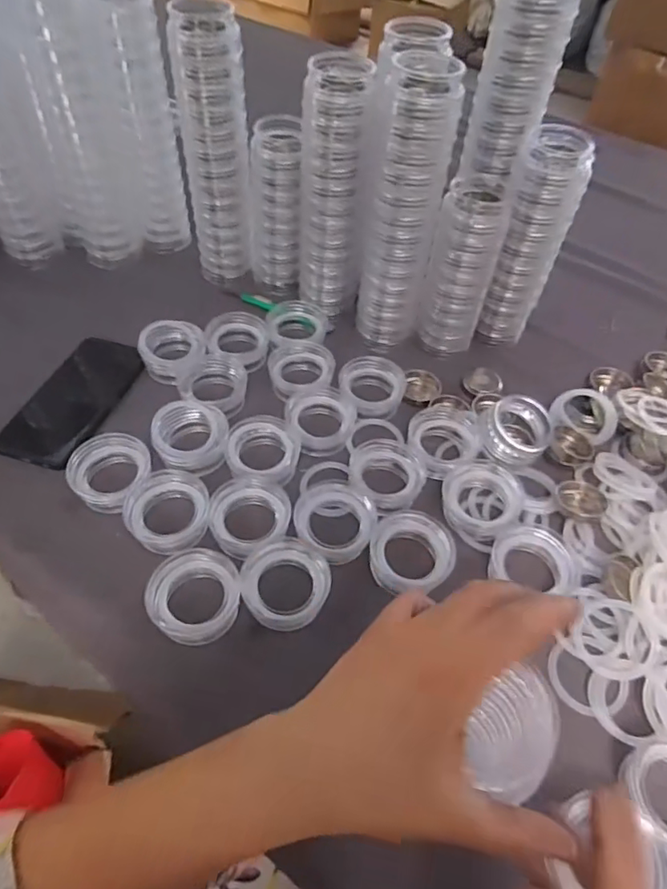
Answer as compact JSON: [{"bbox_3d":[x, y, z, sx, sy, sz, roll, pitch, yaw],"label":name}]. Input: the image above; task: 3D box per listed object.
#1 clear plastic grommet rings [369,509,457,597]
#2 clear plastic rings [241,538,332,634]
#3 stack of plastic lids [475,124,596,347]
[{"bbox_3d":[0.062,0.087,0.448,0.069,0.021,0.068,2,53,-3],"label":"clear plastic grommet rings"},{"bbox_3d":[-0.038,0.110,0.438,0.068,0.028,0.069,2,53,-3],"label":"clear plastic rings"},{"bbox_3d":[0.209,-0.213,0.591,0.066,0.216,0.072,24,54,13],"label":"stack of plastic lids"}]

